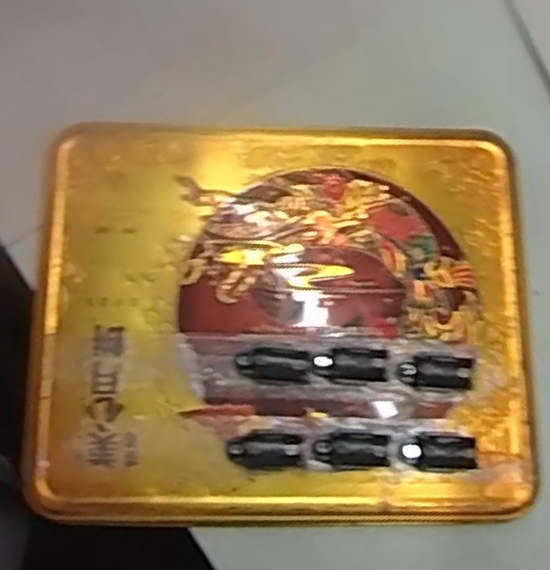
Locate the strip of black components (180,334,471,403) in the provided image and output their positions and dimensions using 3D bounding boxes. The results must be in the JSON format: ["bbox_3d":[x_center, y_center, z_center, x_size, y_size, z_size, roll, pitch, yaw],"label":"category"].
[{"bbox_3d":[0.025,0.040,0.348,0.136,0.013,0.028,3,76,-1],"label":"strip of black components"}]

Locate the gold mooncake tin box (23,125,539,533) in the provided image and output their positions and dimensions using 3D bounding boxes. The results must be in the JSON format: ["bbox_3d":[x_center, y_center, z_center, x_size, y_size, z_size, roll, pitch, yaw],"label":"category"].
[{"bbox_3d":[0.004,0.014,0.359,0.232,0.018,0.195,0,76,-2],"label":"gold mooncake tin box"}]

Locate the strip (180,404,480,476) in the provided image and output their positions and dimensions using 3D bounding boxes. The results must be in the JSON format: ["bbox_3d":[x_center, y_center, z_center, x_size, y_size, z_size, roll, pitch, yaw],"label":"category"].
[{"bbox_3d":[0.027,0.073,0.341,0.129,0.013,0.027,5,76,-1],"label":"strip"}]

